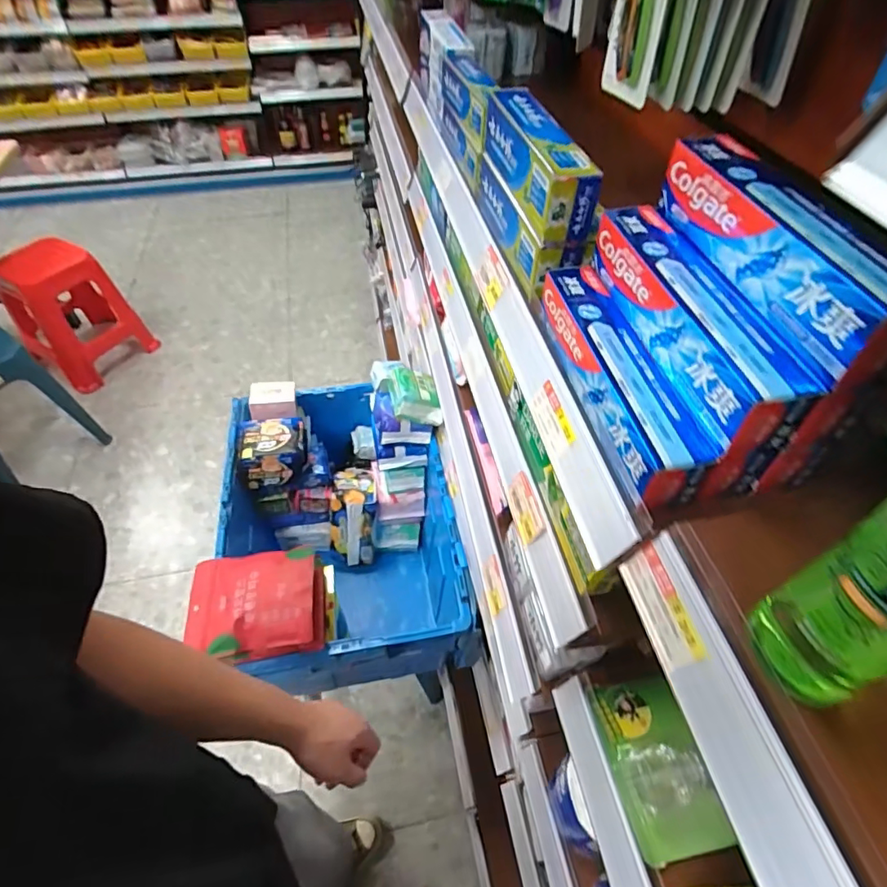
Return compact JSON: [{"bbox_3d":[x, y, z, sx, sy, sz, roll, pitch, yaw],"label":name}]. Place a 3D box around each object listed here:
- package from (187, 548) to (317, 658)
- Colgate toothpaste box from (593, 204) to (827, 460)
[{"bbox_3d":[-0.298,0.242,0.813,0.190,0.052,0.154,-5,50,-4],"label":"package"},{"bbox_3d":[0.158,-0.085,0.348,0.044,0.049,0.201,-8,50,-7],"label":"Colgate toothpaste box"}]

